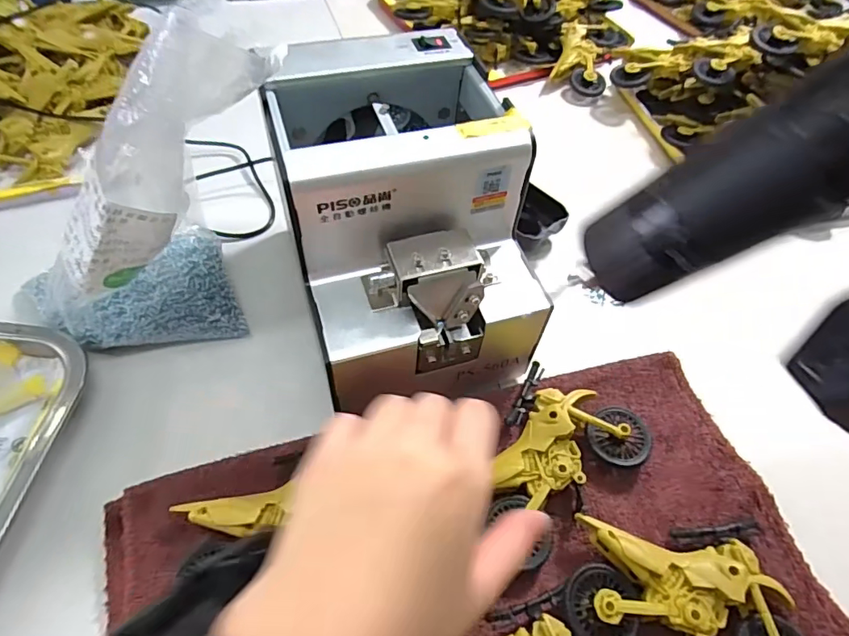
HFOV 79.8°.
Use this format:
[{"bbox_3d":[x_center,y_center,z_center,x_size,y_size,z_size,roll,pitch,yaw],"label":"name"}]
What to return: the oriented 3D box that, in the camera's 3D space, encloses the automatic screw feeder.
[{"bbox_3d":[-0.013,-0.053,0.305,0.136,0.141,0.171,-14,57,-12],"label":"automatic screw feeder"}]

